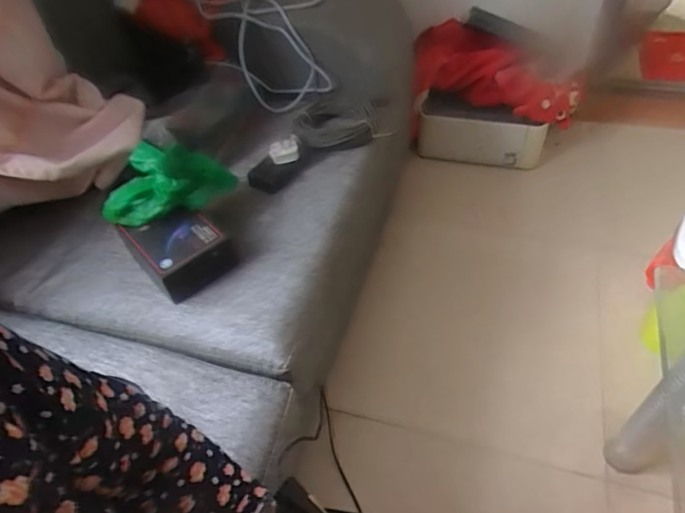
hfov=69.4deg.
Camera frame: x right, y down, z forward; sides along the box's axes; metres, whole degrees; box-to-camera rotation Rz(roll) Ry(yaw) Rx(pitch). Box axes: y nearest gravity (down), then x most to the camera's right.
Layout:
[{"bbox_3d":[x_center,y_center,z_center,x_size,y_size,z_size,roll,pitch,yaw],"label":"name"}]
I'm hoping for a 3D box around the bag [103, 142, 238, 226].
[{"bbox_3d":[-0.265,-0.107,0.748,0.081,0.105,0.174,32,58,30],"label":"bag"}]

